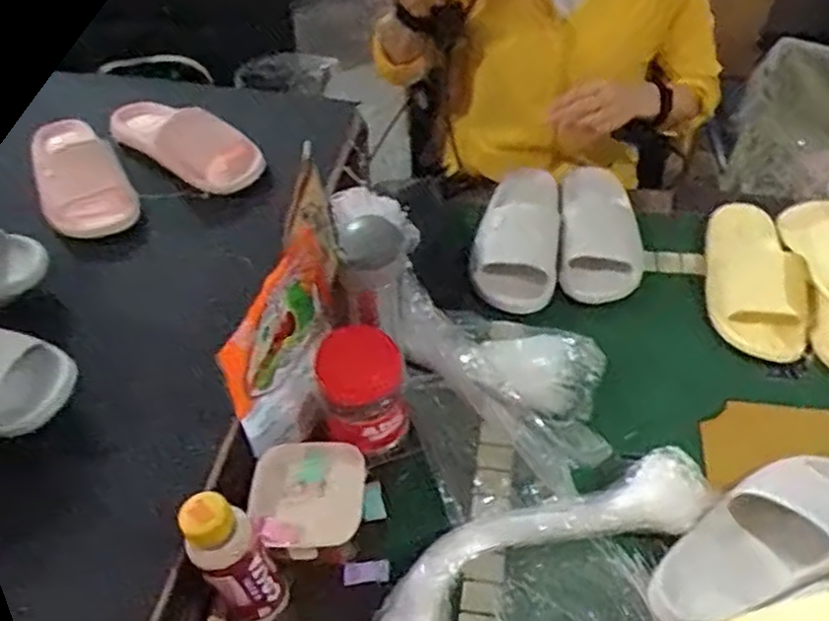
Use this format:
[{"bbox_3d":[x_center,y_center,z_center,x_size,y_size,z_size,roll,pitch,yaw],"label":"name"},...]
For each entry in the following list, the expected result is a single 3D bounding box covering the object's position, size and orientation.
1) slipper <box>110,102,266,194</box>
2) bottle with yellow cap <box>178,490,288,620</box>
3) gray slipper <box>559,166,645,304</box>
[{"bbox_3d":[-0.312,-0.233,1.011,0.272,0.081,0.074,24,53,22],"label":"slipper"},{"bbox_3d":[-0.157,0.221,0.647,0.054,0.165,0.054,-37,56,-27],"label":"bottle with yellow cap"},{"bbox_3d":[0.255,-0.104,1.013,0.112,0.061,0.214,4,48,6],"label":"gray slipper"}]

